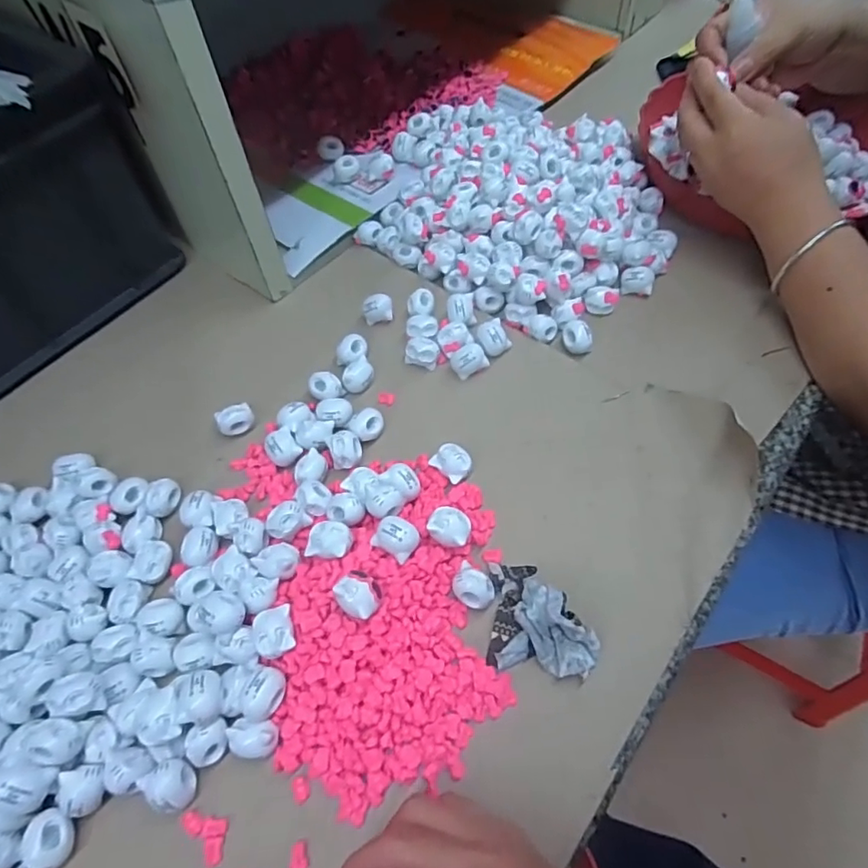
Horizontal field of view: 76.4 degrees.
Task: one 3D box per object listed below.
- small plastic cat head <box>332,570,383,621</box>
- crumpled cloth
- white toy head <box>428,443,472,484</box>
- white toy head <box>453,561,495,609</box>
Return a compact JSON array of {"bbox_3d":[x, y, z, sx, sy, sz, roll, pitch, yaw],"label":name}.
[{"bbox_3d":[-0.041,0.091,0.307,0.025,0.018,0.022,34,66,21],"label":"small plastic cat head"},{"bbox_3d":[0.062,0.102,0.313,0.058,0.031,0.059,7,59,7],"label":"crumpled cloth"},{"bbox_3d":[0.012,0.020,0.374,0.025,0.015,0.021,33,65,21],"label":"white toy head"},{"bbox_3d":[0.023,0.091,0.326,0.026,0.016,0.021,36,66,22],"label":"white toy head"}]

